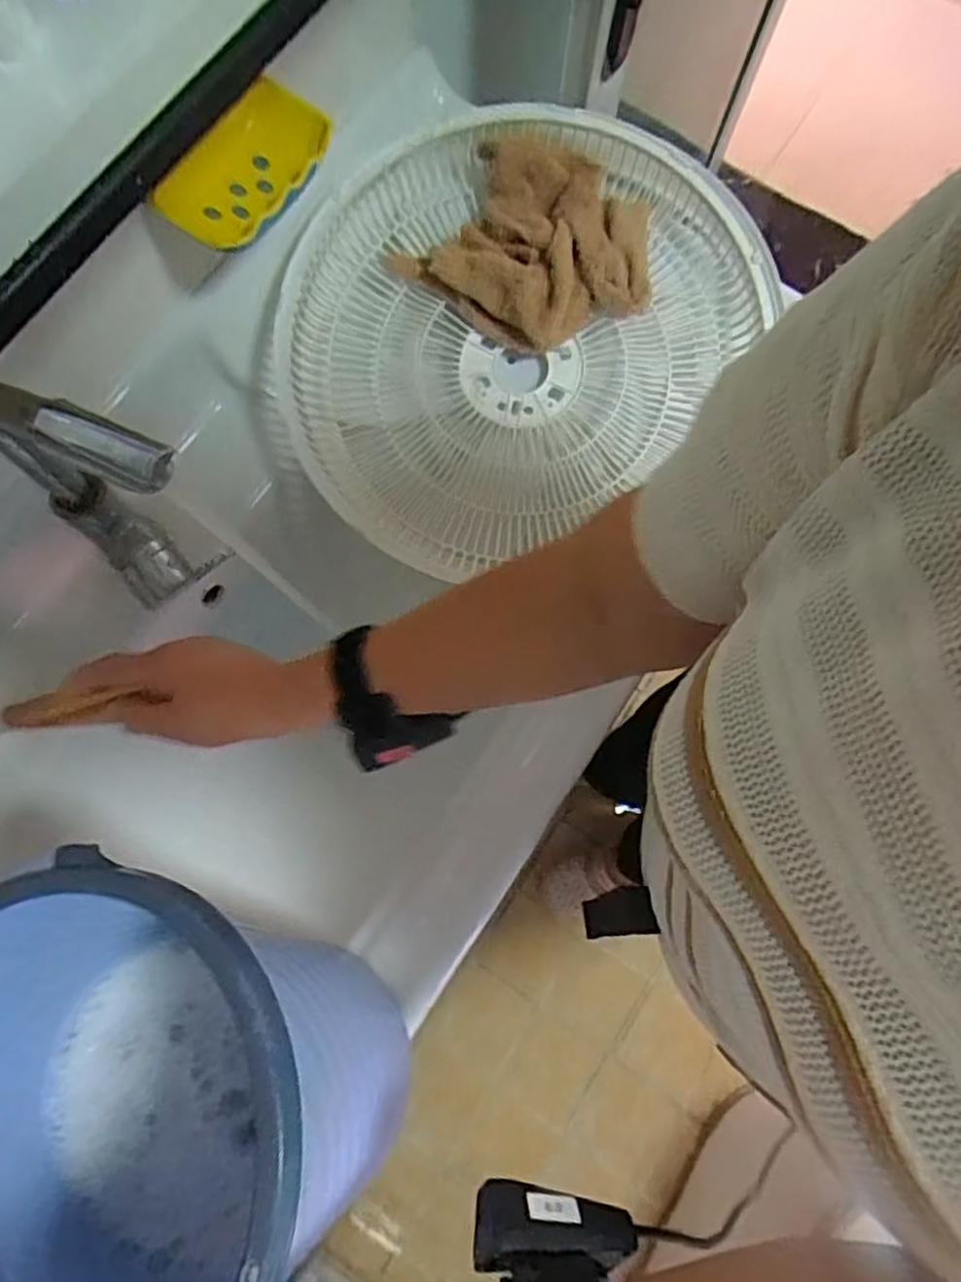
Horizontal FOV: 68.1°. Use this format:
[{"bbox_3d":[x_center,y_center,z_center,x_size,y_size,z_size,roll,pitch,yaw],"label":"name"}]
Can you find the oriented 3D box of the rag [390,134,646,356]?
[{"bbox_3d":[0.044,-0.316,0.573,0.183,0.077,0.149,35,79,6],"label":"rag"}]

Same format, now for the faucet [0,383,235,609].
[{"bbox_3d":[-0.226,-0.079,0.437,0.138,0.212,0.064,30,79,5],"label":"faucet"}]

